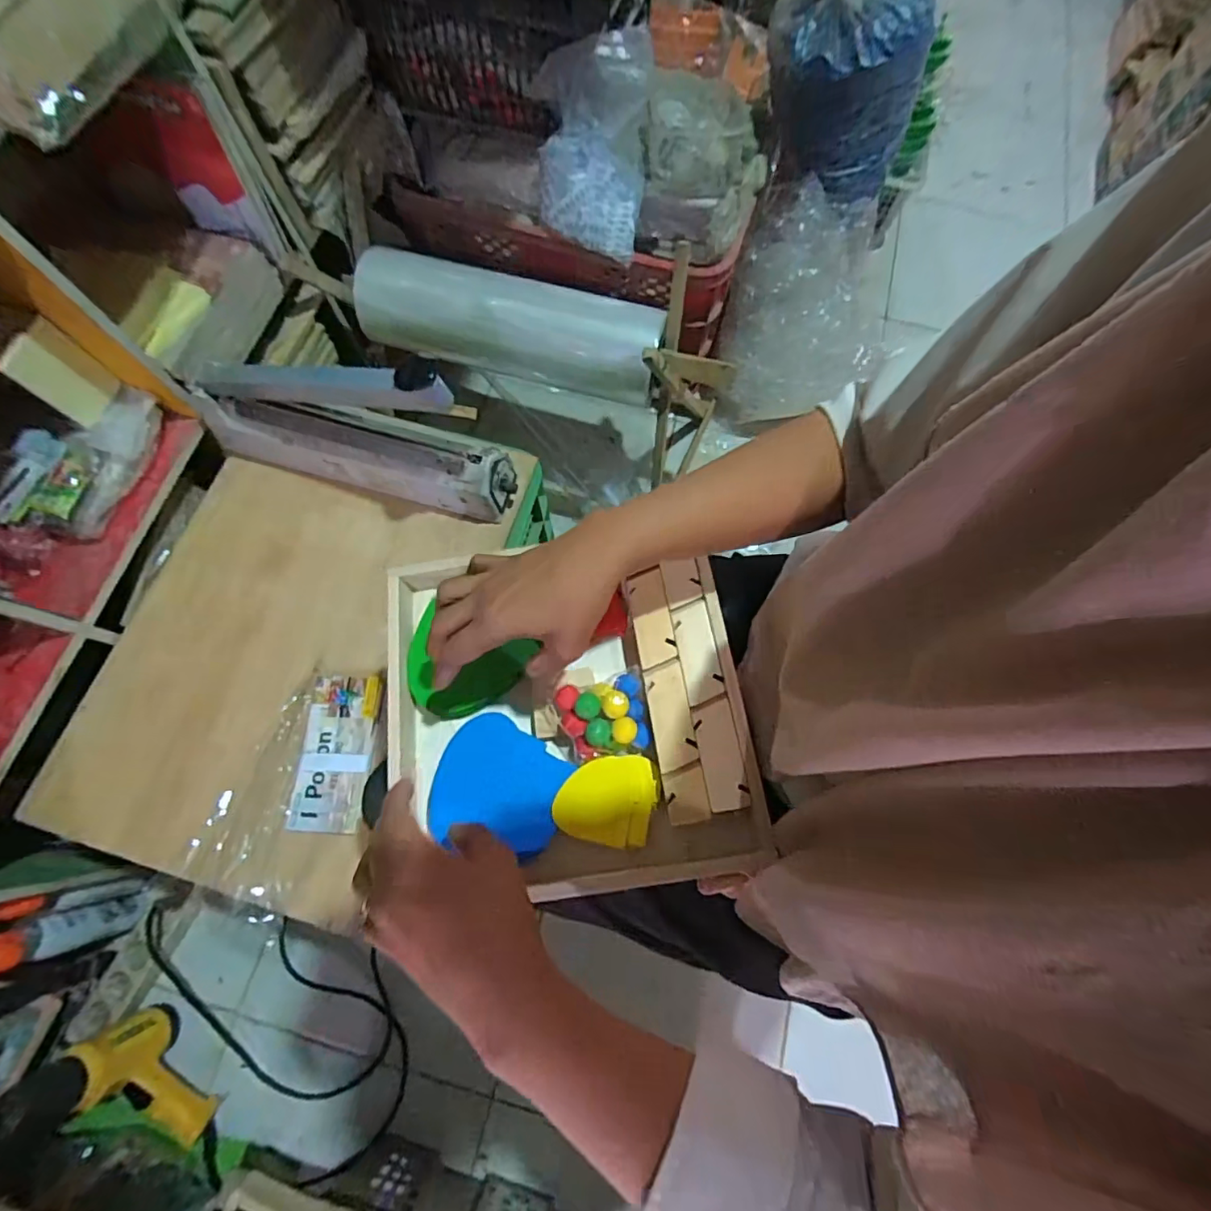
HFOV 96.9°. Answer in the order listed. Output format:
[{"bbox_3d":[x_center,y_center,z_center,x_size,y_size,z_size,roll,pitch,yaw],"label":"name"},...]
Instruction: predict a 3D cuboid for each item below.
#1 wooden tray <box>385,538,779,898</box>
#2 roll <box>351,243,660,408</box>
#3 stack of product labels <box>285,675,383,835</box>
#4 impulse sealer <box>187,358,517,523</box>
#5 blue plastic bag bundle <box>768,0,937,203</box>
[{"bbox_3d":[-0.035,0.078,0.427,0.274,0.067,0.257,-6,73,-3],"label":"wooden tray"},{"bbox_3d":[-0.154,-0.435,0.834,0.479,0.099,0.112,15,73,4],"label":"roll"},{"bbox_3d":[-0.306,0.165,0.611,0.078,0.012,0.169,2,73,0],"label":"stack of product labels"},{"bbox_3d":[-0.313,-0.208,0.626,0.383,0.192,0.072,13,73,3],"label":"impulse sealer"},{"bbox_3d":[0.373,-0.839,0.872,0.252,0.224,0.177,16,73,4],"label":"blue plastic bag bundle"}]

